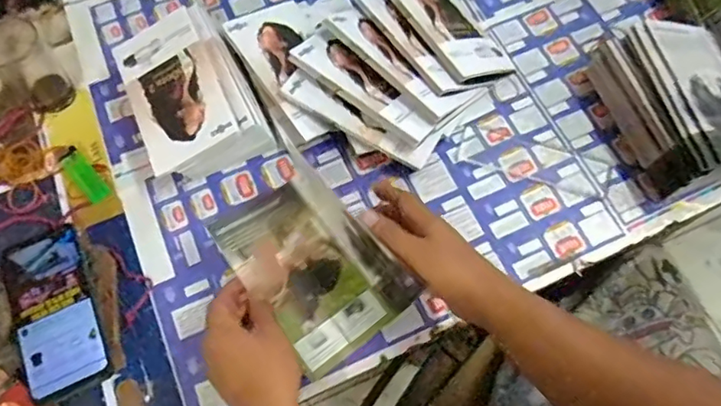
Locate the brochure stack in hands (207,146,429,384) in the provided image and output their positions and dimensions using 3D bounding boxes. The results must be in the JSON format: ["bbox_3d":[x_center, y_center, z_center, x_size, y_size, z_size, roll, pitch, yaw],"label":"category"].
[{"bbox_3d":[-0.048,0.057,0.540,0.123,0.036,0.182,-36,71,-13],"label":"brochure stack in hands"}]

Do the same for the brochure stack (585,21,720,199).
[{"bbox_3d":[0.357,-0.113,0.608,0.137,0.075,0.186,-20,68,-7],"label":"brochure stack"}]

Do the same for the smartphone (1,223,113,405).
[{"bbox_3d":[-0.285,0.099,0.513,0.073,0.015,0.156,-24,68,-9],"label":"smartphone"}]

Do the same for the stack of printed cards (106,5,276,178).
[{"bbox_3d":[-0.189,-0.123,0.623,0.131,0.068,0.185,-24,69,-9],"label":"stack of printed cards"}]

